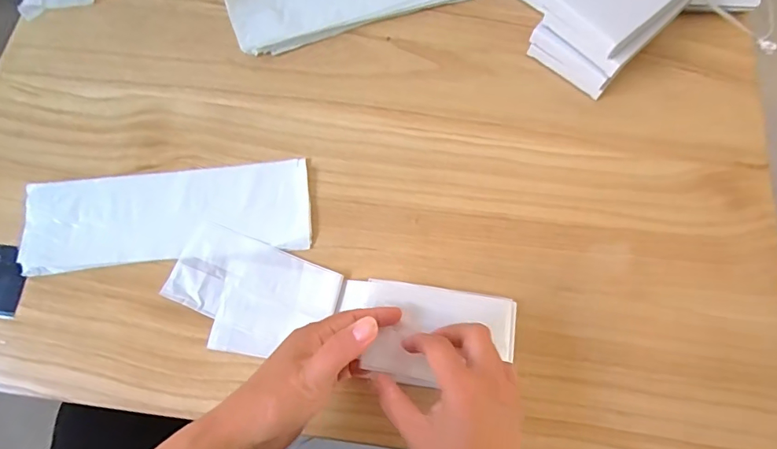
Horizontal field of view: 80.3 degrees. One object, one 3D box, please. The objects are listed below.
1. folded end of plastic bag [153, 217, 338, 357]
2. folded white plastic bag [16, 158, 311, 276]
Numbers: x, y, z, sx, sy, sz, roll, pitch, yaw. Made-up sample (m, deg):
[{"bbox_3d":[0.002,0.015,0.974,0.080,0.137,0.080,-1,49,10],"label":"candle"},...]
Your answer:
[{"bbox_3d":[-0.121,0.060,0.397,0.140,0.004,0.092,21,73,6],"label":"folded end of plastic bag"},{"bbox_3d":[-0.203,-0.010,0.423,0.255,0.007,0.087,-5,72,-2],"label":"folded white plastic bag"}]

